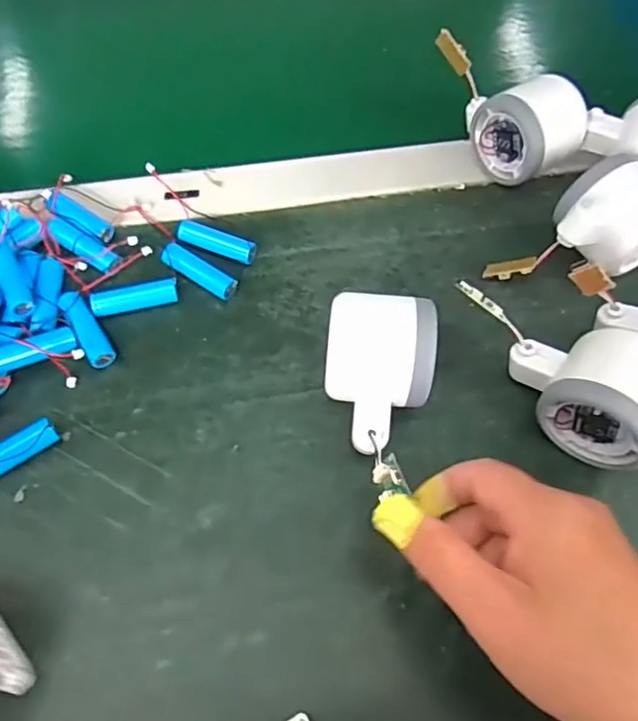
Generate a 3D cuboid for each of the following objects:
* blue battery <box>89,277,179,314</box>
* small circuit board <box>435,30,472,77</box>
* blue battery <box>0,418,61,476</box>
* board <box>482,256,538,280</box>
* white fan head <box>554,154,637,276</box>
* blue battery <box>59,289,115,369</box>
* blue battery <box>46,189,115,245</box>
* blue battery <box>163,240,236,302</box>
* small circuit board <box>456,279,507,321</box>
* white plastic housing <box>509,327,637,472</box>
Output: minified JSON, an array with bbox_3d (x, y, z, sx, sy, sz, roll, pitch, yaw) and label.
[{"bbox_3d":[-0.111,-0.037,0.365,0.051,0.014,0.011,-15,63,-9],"label":"blue battery"},{"bbox_3d":[0.097,-0.221,0.431,0.032,0.013,0.005,48,67,-14],"label":"small circuit board"},{"bbox_3d":[-0.163,0.049,0.315,0.050,0.018,0.015,-32,67,-17],"label":"blue battery"},{"bbox_3d":[0.121,-0.058,0.380,0.033,0.004,0.012,-8,58,26],"label":"board"},{"bbox_3d":[0.174,-0.084,0.372,0.072,0.058,0.058,-26,65,-15],"label":"white fan head"},{"bbox_3d":[-0.137,-0.018,0.354,0.014,0.014,0.052,-30,67,-16],"label":"blue battery"},{"bbox_3d":[-0.152,-0.091,0.387,0.051,0.014,0.016,30,65,14],"label":"blue battery"},{"bbox_3d":[-0.074,-0.056,0.376,0.049,0.014,0.016,28,64,13],"label":"blue battery"},{"bbox_3d":[0.087,-0.033,0.321,0.033,0.004,0.006,35,65,-5],"label":"small circuit board"},{"bbox_3d":[0.146,0.012,0.325,0.083,0.052,0.061,33,66,15],"label":"white plastic housing"}]

